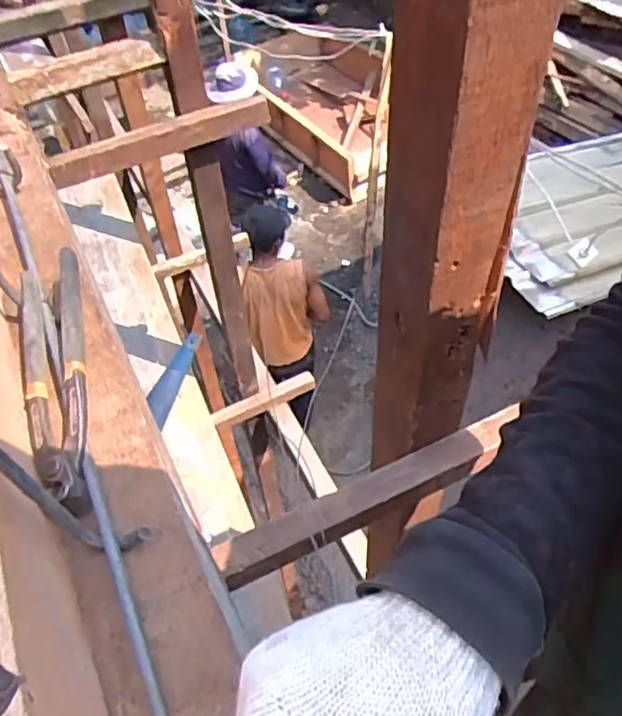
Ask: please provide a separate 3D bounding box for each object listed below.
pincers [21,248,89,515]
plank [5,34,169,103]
[{"bbox_3d":[-0.187,0.007,0.464,0.049,0.033,0.226,-15,50,-7],"label":"pincers"},{"bbox_3d":[-0.318,-0.416,0.904,0.215,0.040,0.045,-24,52,-14],"label":"plank"}]

